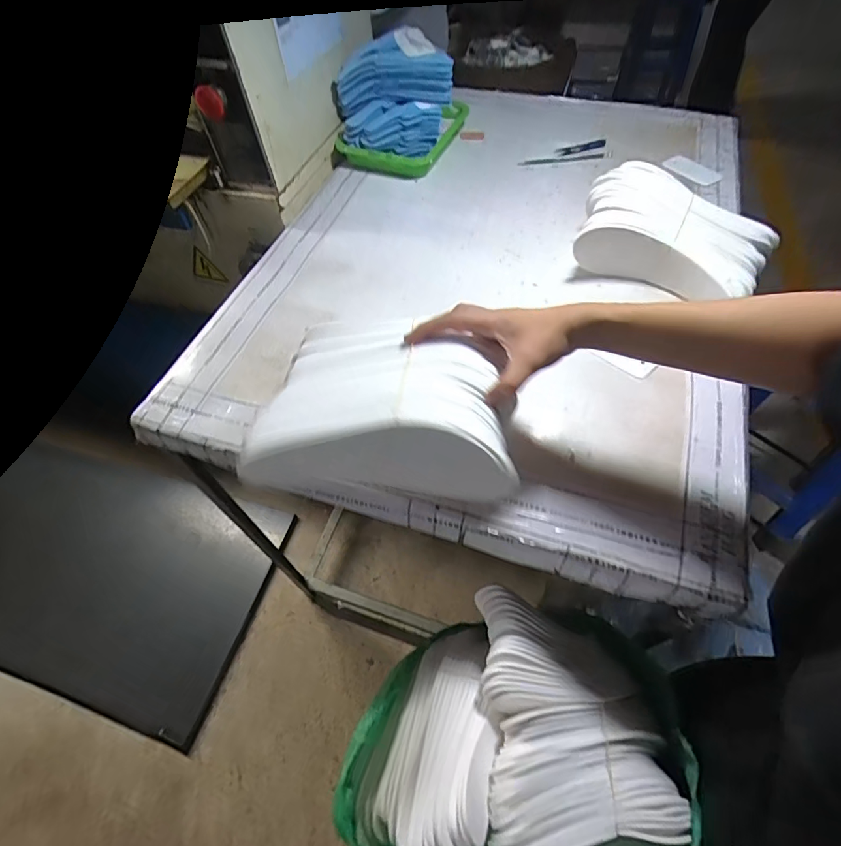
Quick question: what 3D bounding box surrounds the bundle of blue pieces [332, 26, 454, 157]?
[{"bbox_3d":[-0.054,-0.622,0.912,0.210,0.161,0.152,-9,55,-2],"label":"bundle of blue pieces"}]

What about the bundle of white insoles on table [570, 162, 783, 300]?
[{"bbox_3d":[0.361,-0.260,0.665,0.260,0.101,0.198,15,57,13],"label":"bundle of white insoles on table"}]

